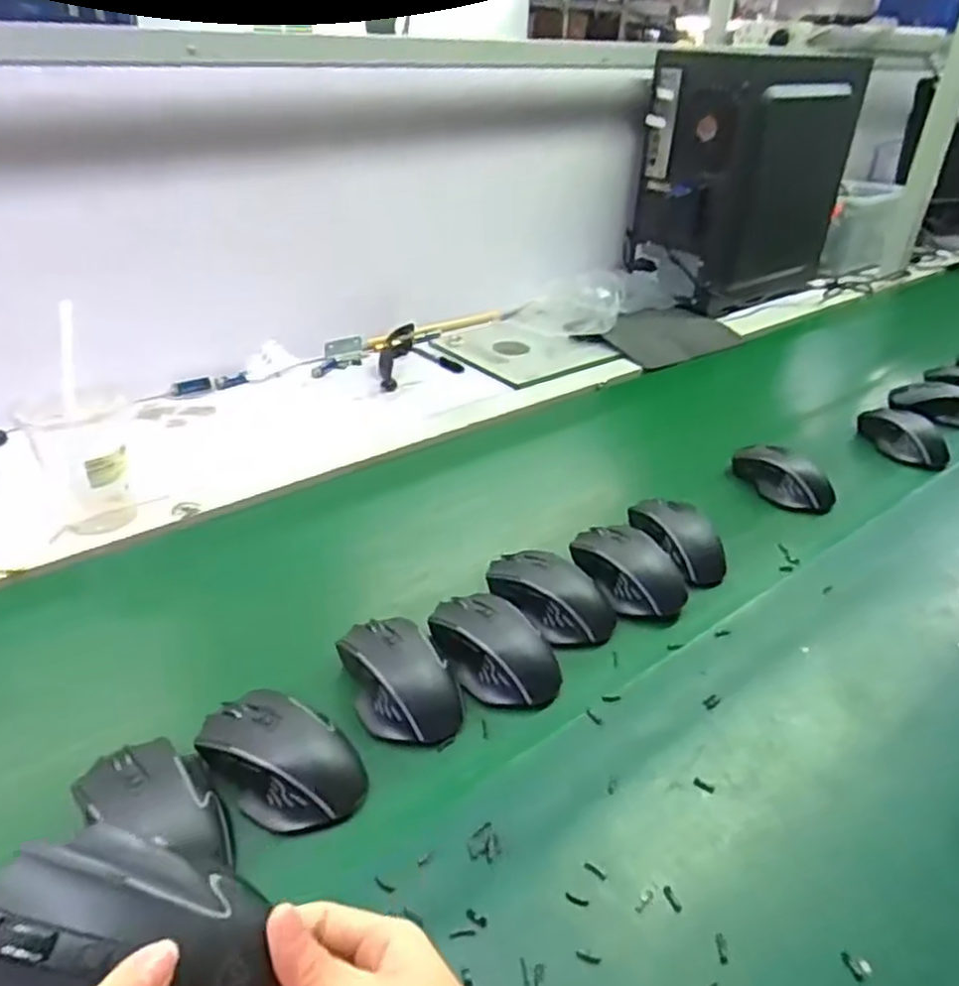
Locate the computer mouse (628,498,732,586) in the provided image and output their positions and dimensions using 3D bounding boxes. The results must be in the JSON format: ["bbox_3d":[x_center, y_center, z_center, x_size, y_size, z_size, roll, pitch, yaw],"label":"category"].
[{"bbox_3d":[0.187,0.040,0.700,0.077,0.035,0.111,-10,35,-20],"label":"computer mouse"}]

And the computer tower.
[{"bbox_3d":[0.470,-0.530,1.256,0.364,0.354,0.201,-19,39,-31],"label":"computer tower"}]

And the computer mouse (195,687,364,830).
[{"bbox_3d":[-0.126,0.168,0.480,0.113,0.039,0.071,26,39,31],"label":"computer mouse"}]

